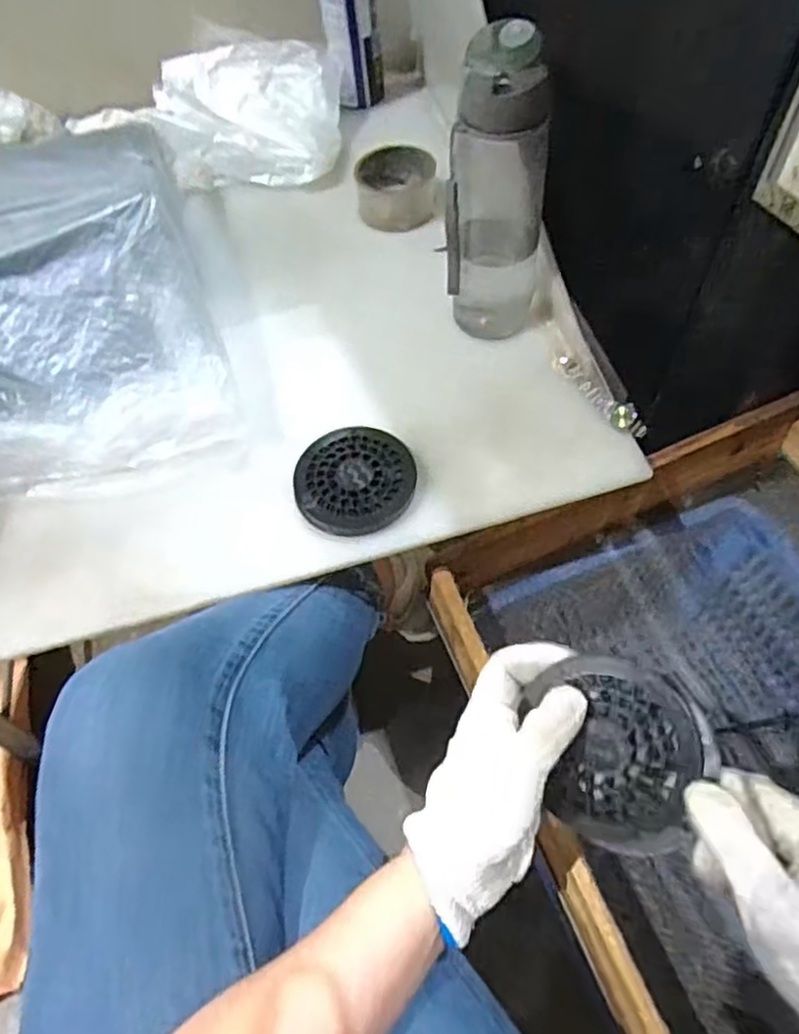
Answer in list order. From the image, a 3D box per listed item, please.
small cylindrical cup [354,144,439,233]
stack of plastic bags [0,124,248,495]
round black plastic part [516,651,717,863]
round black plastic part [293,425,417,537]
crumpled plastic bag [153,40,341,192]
[{"bbox_3d":[-0.002,-0.354,0.741,0.084,0.054,0.090,-1,59,2],"label":"small cylindrical cup"},{"bbox_3d":[-0.334,-0.193,0.620,0.320,0.107,0.363,-15,59,-6],"label":"stack of plastic bags"},{"bbox_3d":[0.120,0.131,0.376,0.092,0.018,0.098,13,91,34],"label":"round black plastic part"},{"bbox_3d":[-0.035,-0.032,0.555,0.095,0.014,0.098,-1,59,2],"label":"round black plastic part"},{"bbox_3d":[-0.184,-0.470,0.806,0.222,0.089,0.156,-2,59,2],"label":"crumpled plastic bag"}]

